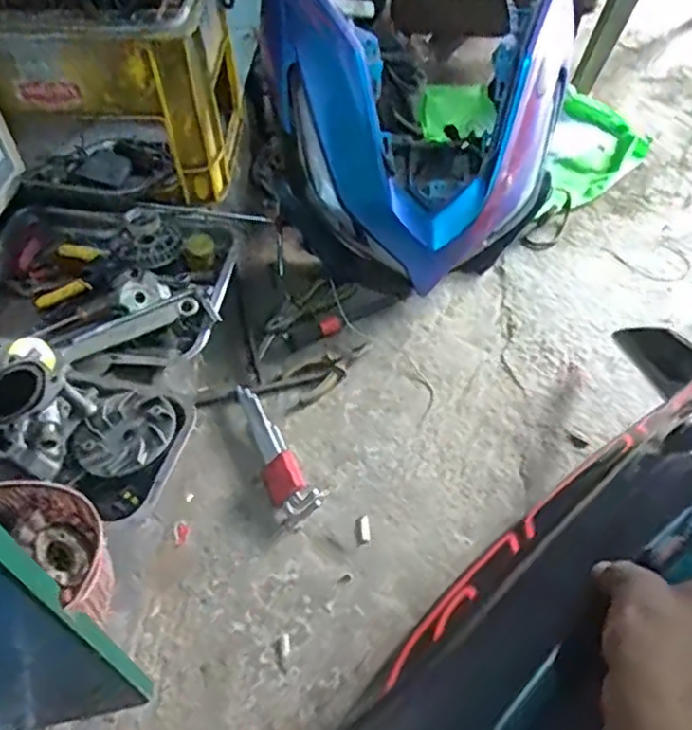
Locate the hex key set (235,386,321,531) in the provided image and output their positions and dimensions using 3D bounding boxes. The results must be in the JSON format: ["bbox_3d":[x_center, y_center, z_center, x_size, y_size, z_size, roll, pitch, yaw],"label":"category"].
[{"bbox_3d":[-0.099,0.110,0.884,0.053,0.045,0.209,-24,55,-15],"label":"hex key set"}]

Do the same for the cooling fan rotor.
[{"bbox_3d":[-0.242,0.076,0.739,0.103,0.030,0.102,-2,52,2],"label":"cooling fan rotor"}]

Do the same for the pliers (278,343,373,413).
[{"bbox_3d":[-0.026,0.009,0.978,0.147,0.011,0.067,-26,55,-16],"label":"pliers"}]

